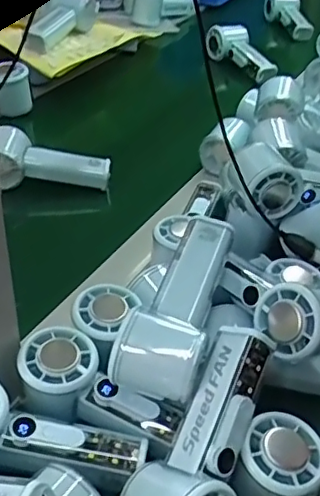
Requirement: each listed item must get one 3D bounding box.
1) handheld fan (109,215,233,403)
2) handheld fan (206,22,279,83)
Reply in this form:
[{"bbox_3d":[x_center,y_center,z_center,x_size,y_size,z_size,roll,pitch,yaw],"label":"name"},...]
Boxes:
[{"bbox_3d":[0.015,0.040,0.437,0.057,0.051,0.144,14,41,13],"label":"handheld fan"},{"bbox_3d":[0.141,-0.332,0.987,0.054,0.052,0.150,-16,43,-22],"label":"handheld fan"}]

